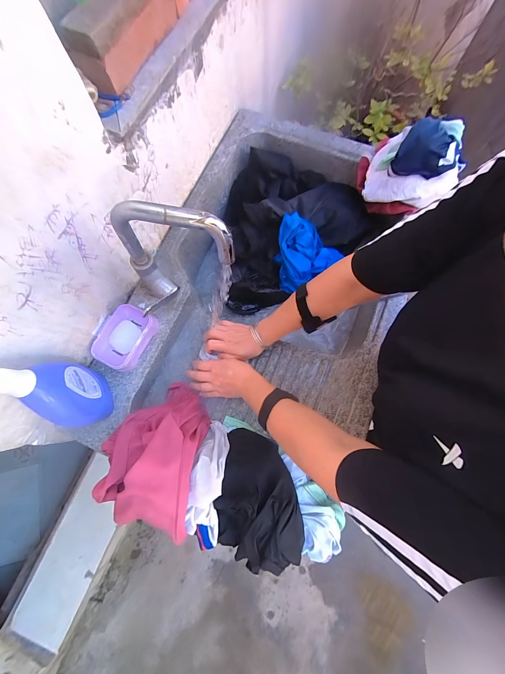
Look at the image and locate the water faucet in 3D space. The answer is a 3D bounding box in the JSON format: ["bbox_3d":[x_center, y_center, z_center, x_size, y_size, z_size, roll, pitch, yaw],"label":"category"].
[{"bbox_3d":[-0.127,-0.120,0.443,0.204,0.232,0.068,-1,74,1],"label":"water faucet"}]

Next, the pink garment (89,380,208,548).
[{"bbox_3d":[-0.164,0.195,0.458,0.153,0.155,0.230,7,74,3],"label":"pink garment"}]

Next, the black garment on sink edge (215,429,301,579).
[{"bbox_3d":[0.010,0.256,0.429,0.125,0.110,0.193,-6,74,-1],"label":"black garment on sink edge"}]

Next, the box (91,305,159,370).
[{"bbox_3d":[-0.258,-0.002,0.524,0.098,0.032,0.122,23,76,7],"label":"box"}]

